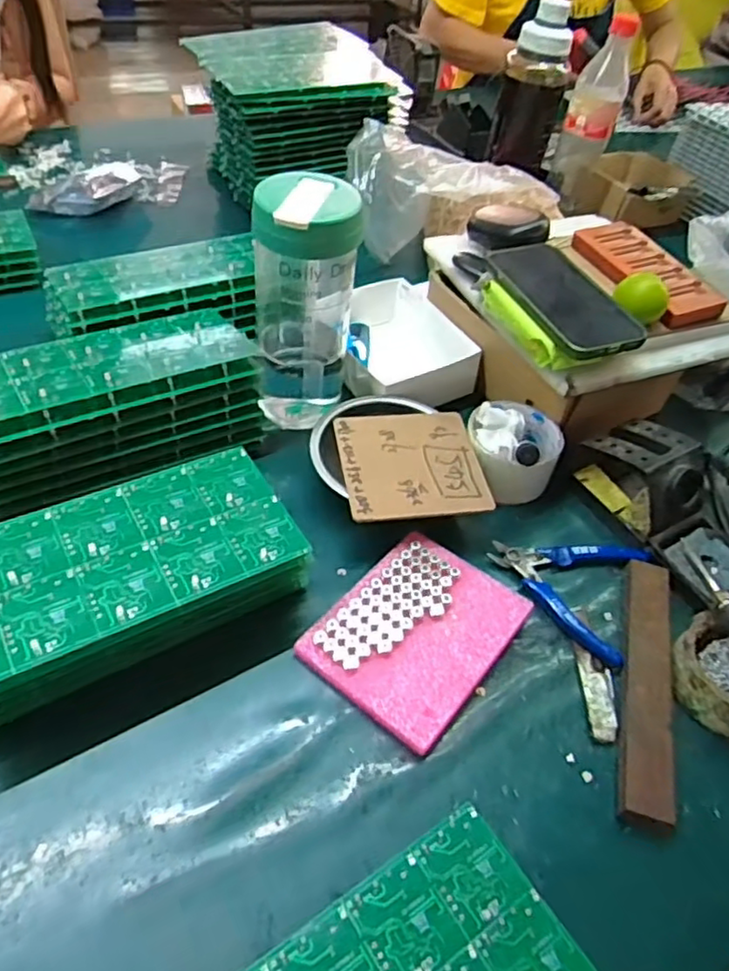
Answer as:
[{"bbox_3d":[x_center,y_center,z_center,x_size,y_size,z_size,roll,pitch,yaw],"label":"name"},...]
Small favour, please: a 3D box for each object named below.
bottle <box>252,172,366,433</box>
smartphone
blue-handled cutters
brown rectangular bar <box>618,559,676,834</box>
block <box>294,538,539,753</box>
[{"bbox_3d":[-0.050,-0.143,0.553,0.078,0.199,0.070,1,47,-6],"label":"bottle"},{"bbox_3d":[0.167,-0.161,0.557,0.079,0.014,0.153,-11,48,-16],"label":"smartphone"},{"bbox_3d":[0.173,0.069,0.510,0.100,0.012,0.120,-27,56,-28],"label":"blue-handled cutters"},{"bbox_3d":[0.193,0.130,0.450,0.034,0.022,0.191,16,47,7],"label":"brown rectangular bar"},{"bbox_3d":[0.037,0.101,0.461,0.109,0.016,0.137,33,52,21],"label":"block"}]

